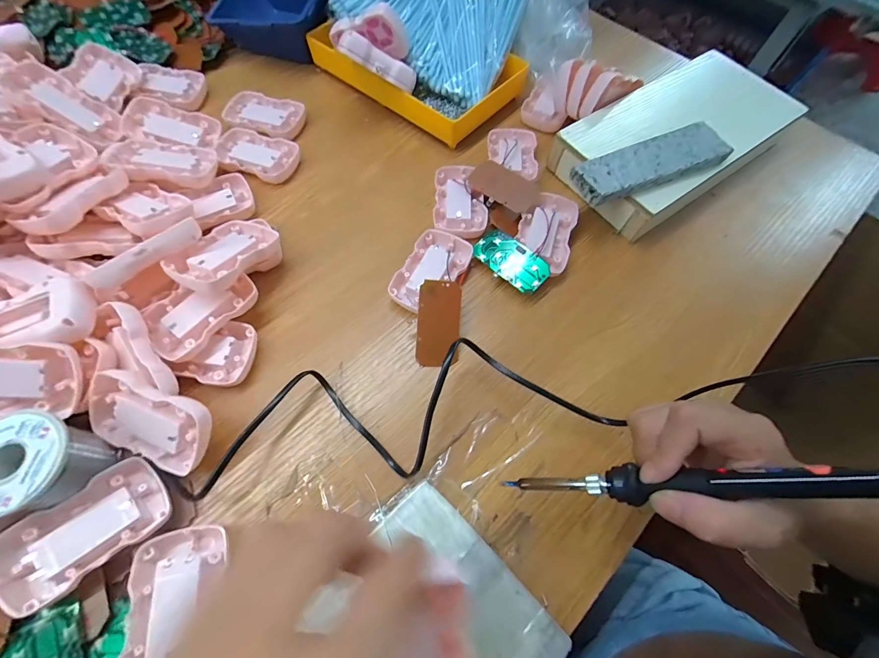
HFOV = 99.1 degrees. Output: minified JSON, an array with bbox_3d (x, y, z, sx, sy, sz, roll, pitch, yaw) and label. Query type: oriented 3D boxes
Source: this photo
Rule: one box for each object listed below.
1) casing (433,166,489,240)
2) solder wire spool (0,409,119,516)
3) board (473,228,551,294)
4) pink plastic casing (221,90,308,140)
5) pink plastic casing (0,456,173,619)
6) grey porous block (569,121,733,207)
[{"bbox_3d":[0.021,-0.135,0.393,0.053,0.013,0.085,-2,66,-2],"label":"casing"},{"bbox_3d":[-0.263,0.089,0.246,0.054,0.047,0.059,0,66,-1],"label":"solder wire spool"},{"bbox_3d":[0.069,-0.066,0.357,0.073,0.004,0.038,39,84,18],"label":"board"},{"bbox_3d":[-0.205,-0.251,0.440,0.086,0.012,0.059,16,67,6],"label":"pink plastic casing"},{"bbox_3d":[-0.230,0.132,0.247,0.055,0.018,0.087,43,59,11],"label":"pink plastic casing"},{"bbox_3d":[0.203,-0.160,0.361,0.152,0.013,0.045,-21,71,-8],"label":"grey porous block"}]

